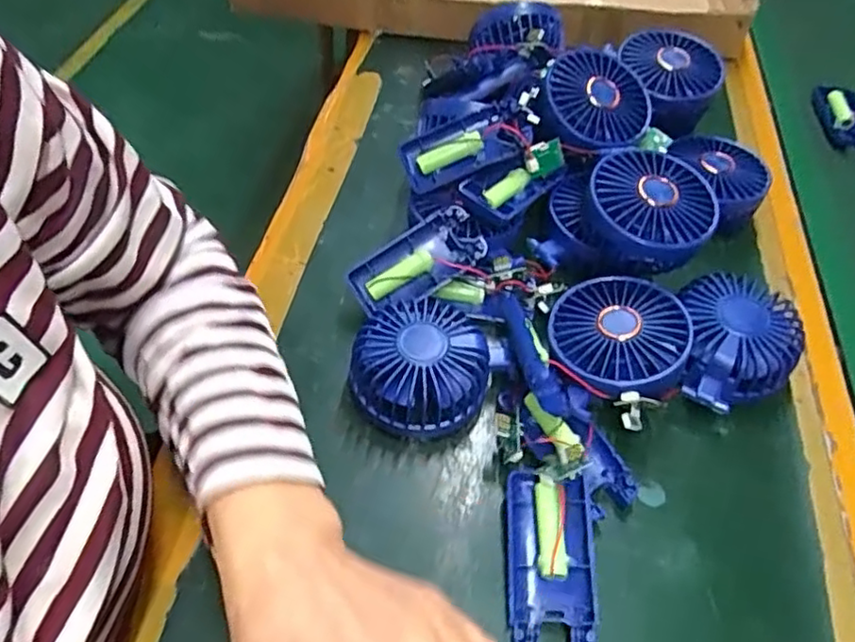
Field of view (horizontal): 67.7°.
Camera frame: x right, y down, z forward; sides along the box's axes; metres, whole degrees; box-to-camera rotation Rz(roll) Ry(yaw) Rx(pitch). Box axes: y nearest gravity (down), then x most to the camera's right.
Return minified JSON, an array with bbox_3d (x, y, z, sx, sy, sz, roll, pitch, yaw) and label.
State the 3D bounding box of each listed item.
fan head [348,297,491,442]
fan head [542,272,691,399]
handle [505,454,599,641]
[{"bbox_3d":[-0.007,0.030,0.399,0.079,0.048,0.084,2,52,-3],"label":"fan head"},{"bbox_3d":[0.120,0.013,0.407,0.086,0.042,0.086,-6,50,7],"label":"fan head"},{"bbox_3d":[0.065,0.124,0.339,0.046,0.021,0.092,-6,66,12],"label":"handle"}]

